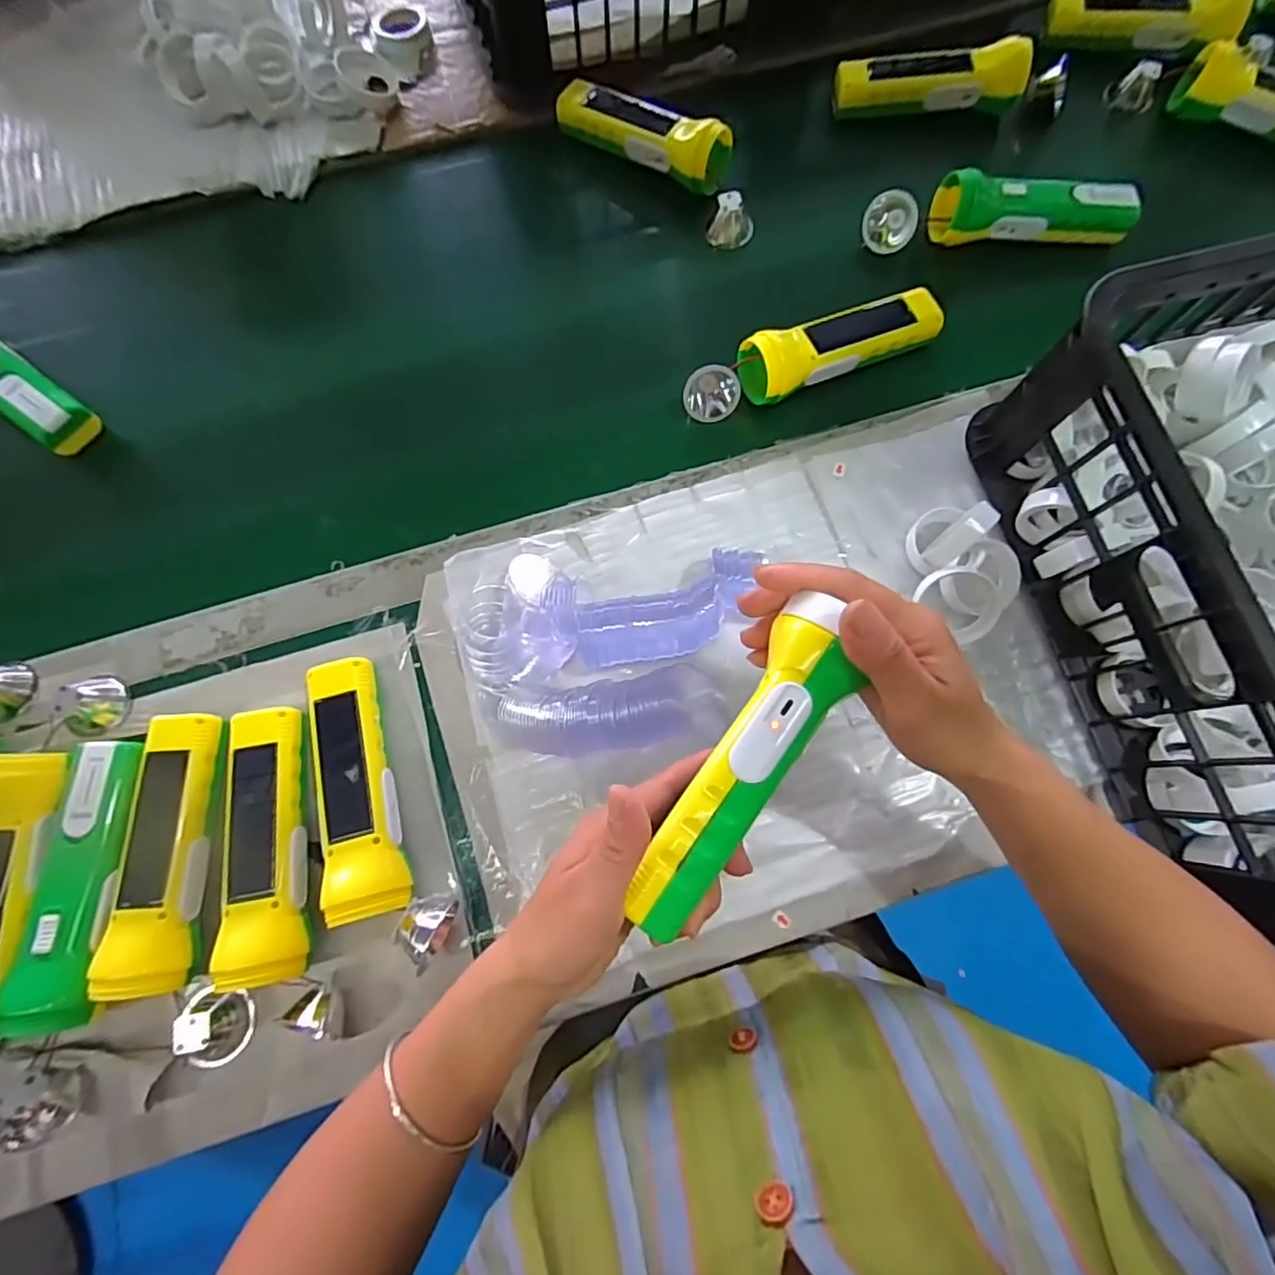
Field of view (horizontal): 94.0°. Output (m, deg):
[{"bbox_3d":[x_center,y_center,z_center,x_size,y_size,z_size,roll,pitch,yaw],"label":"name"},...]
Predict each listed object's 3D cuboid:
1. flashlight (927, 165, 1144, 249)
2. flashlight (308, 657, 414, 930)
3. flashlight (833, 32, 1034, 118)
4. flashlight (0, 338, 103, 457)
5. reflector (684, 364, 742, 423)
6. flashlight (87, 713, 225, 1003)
[{"bbox_3d":[0.338,-0.364,0.500,0.164,0.045,0.044,1,74,0],"label":"flashlight"},{"bbox_3d":[-0.182,0.096,0.387,0.048,0.037,0.164,-16,75,-5],"label":"flashlight"},{"bbox_3d":[0.266,-0.510,0.537,0.159,0.040,0.044,0,74,0],"label":"flashlight"},{"bbox_3d":[-0.524,-0.217,0.478,0.190,0.043,0.049,36,78,11],"label":"flashlight"},{"bbox_3d":[0.059,-0.192,0.466,0.043,0.022,0.043,-1,74,2],"label":"reflector"},{"bbox_3d":[-0.296,0.133,0.379,0.048,0.037,0.162,-1,74,-1],"label":"flashlight"}]

